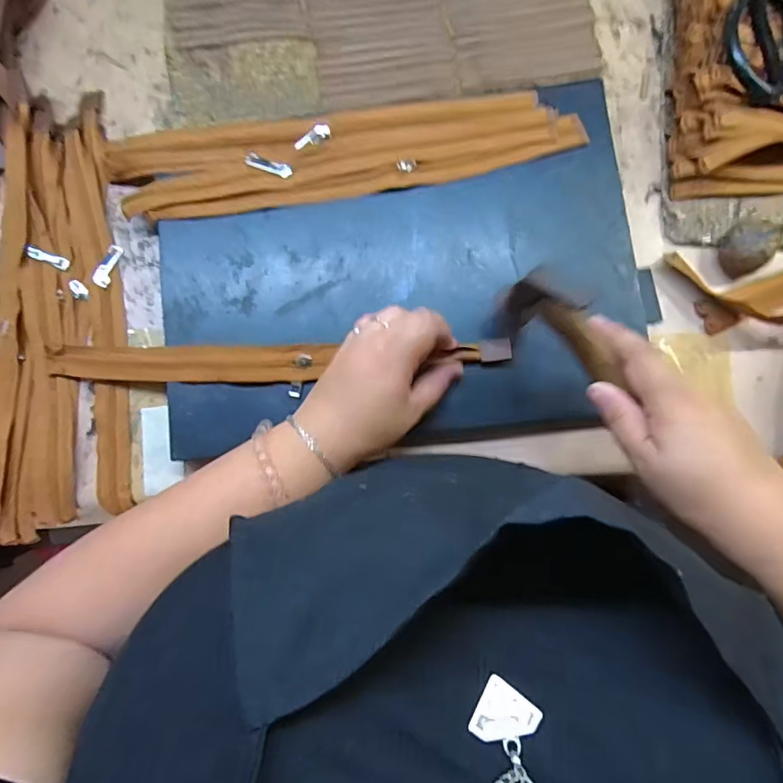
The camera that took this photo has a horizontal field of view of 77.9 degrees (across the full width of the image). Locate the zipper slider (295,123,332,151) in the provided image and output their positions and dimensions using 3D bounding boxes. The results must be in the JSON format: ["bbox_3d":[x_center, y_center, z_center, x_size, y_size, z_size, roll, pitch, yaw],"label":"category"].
[{"bbox_3d":[-0.069,-0.220,0.420,0.033,0.008,0.013,-26,83,-2],"label":"zipper slider"}]

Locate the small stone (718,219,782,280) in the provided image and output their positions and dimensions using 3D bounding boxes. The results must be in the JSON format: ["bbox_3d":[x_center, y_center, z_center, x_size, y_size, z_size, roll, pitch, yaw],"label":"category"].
[{"bbox_3d":[0.298,-0.122,0.407,0.038,0.034,0.039,0,83,1],"label":"small stone"}]

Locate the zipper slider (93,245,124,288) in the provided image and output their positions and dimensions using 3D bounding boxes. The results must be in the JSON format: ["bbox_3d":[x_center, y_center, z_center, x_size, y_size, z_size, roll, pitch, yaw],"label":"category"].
[{"bbox_3d":[-0.260,-0.115,0.443,0.014,0.004,0.041,21,77,-16],"label":"zipper slider"}]

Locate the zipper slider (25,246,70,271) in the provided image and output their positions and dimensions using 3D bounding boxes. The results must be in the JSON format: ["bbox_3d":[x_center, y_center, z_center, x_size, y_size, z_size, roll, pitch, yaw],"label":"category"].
[{"bbox_3d":[-0.313,-0.121,0.441,0.037,0.004,0.011,23,84,-12],"label":"zipper slider"}]

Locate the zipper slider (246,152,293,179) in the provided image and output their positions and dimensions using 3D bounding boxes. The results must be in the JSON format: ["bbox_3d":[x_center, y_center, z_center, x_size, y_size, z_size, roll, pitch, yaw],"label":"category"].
[{"bbox_3d":[-0.110,-0.202,0.435,0.041,0.007,0.012,21,84,4],"label":"zipper slider"}]

